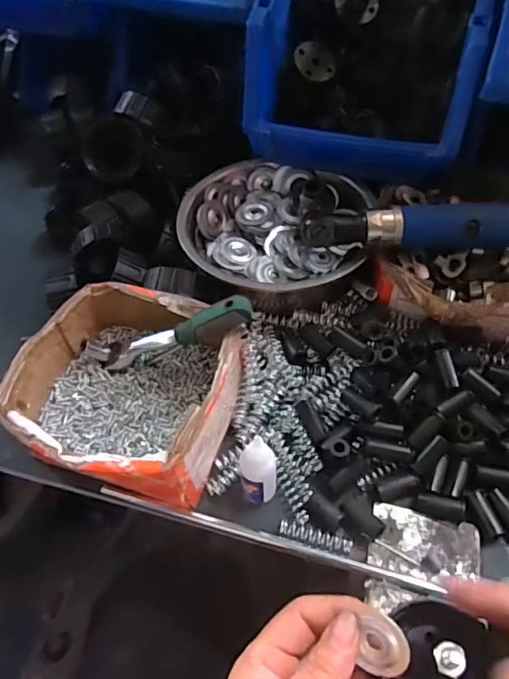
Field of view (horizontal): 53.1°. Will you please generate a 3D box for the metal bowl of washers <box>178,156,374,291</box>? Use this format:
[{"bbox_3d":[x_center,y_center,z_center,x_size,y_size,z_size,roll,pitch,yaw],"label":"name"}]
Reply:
[{"bbox_3d":[0.020,-0.111,0.490,0.175,0.043,0.163,-1,53,1],"label":"metal bowl of washers"}]

